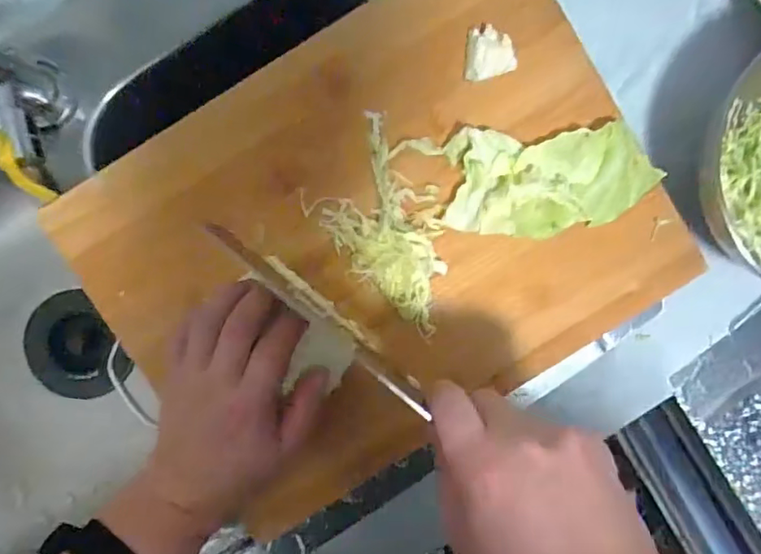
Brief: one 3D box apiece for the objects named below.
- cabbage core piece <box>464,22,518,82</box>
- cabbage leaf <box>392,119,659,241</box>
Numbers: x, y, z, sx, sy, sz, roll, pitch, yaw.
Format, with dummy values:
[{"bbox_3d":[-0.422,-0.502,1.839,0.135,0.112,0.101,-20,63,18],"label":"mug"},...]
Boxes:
[{"bbox_3d":[0.071,-0.150,0.364,0.031,0.019,0.035,-15,95,-2],"label":"cabbage core piece"},{"bbox_3d":[0.105,-0.064,0.370,0.166,0.027,0.069,-3,95,-3],"label":"cabbage leaf"}]

